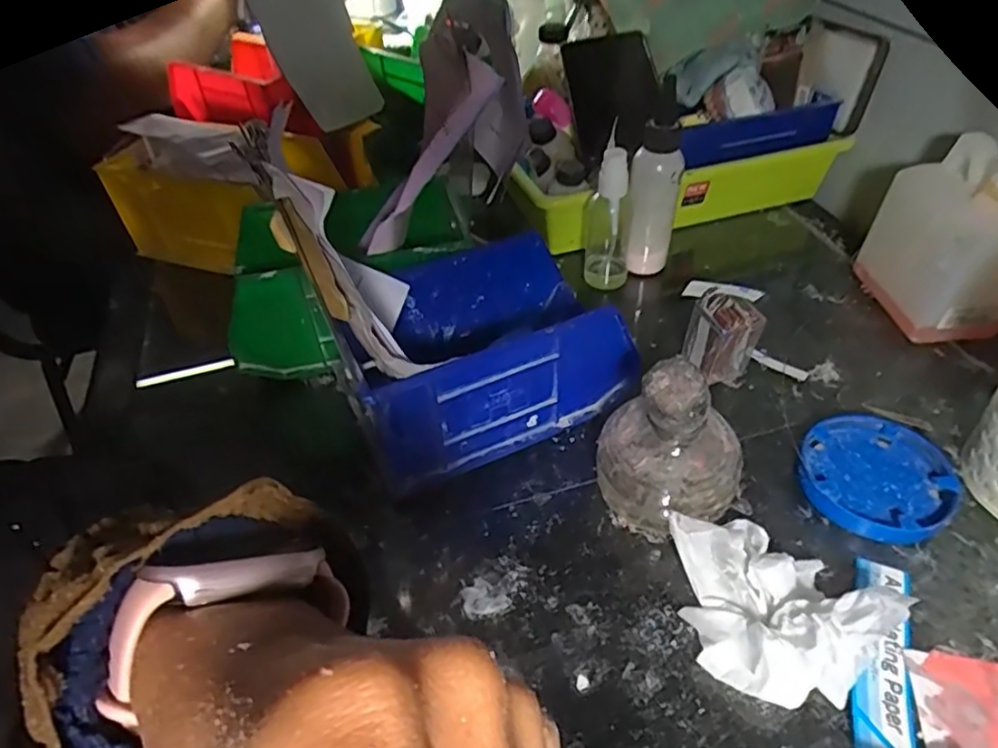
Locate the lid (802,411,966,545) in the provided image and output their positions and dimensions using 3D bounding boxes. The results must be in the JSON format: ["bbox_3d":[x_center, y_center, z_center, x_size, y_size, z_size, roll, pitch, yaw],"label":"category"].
[{"bbox_3d":[0.219,0.057,0.369,0.078,0.012,0.081,-2,44,2],"label":"lid"}]

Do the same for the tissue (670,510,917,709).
[{"bbox_3d":[0.131,0.103,0.308,0.098,0.035,0.100,-34,52,-27],"label":"tissue"}]

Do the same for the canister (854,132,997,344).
[{"bbox_3d":[0.311,-0.089,0.437,0.064,0.116,0.095,-5,44,0],"label":"canister"}]

